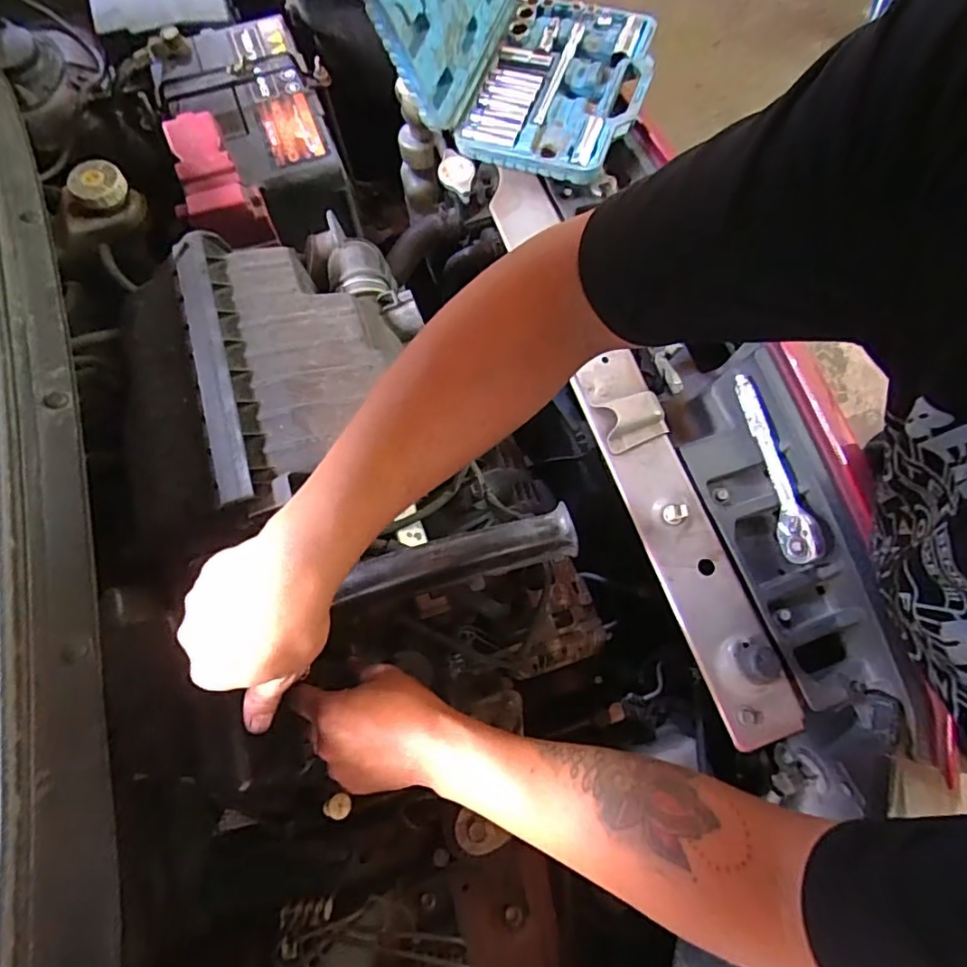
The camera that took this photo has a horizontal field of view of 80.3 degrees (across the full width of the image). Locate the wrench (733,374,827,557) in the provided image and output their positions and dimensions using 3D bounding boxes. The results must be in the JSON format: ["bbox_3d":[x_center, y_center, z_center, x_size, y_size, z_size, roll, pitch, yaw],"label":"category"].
[{"bbox_3d":[0.291,-0.020,0.564,0.033,0.022,0.192,-6,72,-2],"label":"wrench"}]

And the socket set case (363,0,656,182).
[{"bbox_3d":[0.054,-0.525,0.625,0.279,0.184,0.257,15,72,5],"label":"socket set case"}]

